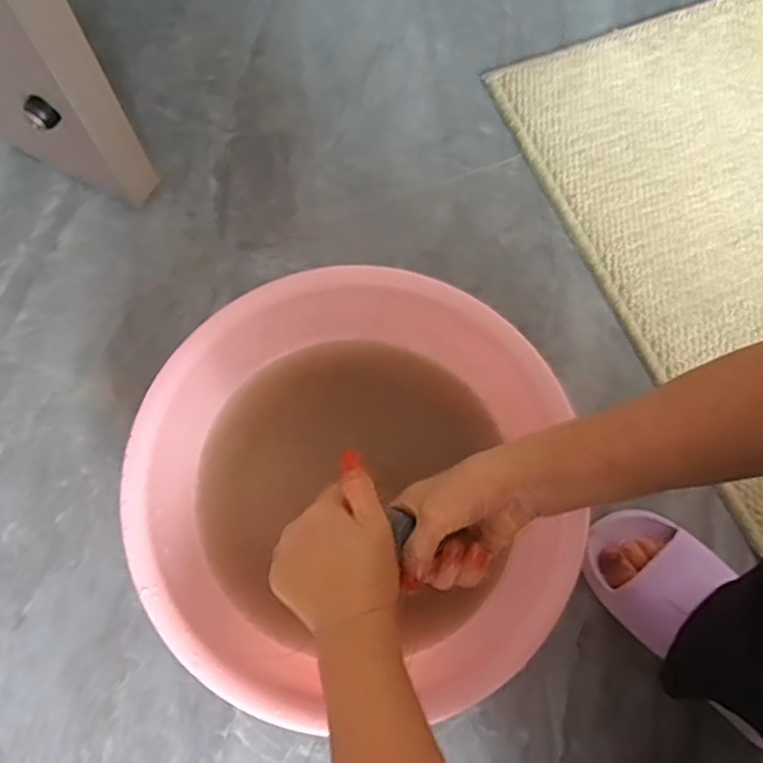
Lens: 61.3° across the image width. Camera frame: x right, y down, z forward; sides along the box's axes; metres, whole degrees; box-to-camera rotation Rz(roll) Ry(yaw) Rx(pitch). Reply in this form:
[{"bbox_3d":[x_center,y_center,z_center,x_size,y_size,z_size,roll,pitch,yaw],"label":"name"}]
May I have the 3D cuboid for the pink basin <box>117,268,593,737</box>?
[{"bbox_3d":[-0.024,0.084,0.571,0.354,0.118,0.328,0,72,-1],"label":"pink basin"}]

